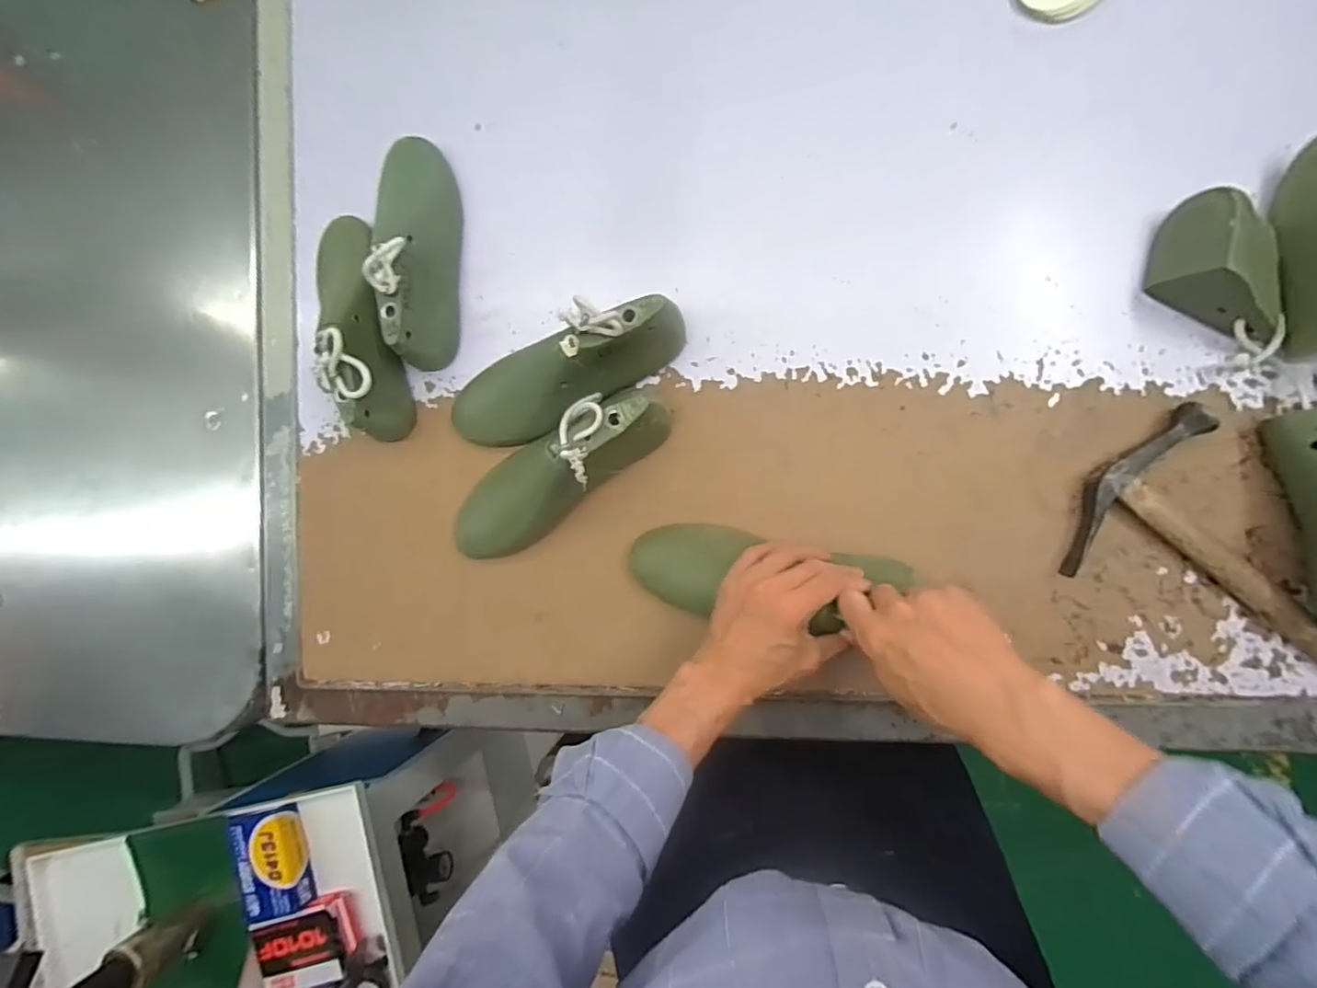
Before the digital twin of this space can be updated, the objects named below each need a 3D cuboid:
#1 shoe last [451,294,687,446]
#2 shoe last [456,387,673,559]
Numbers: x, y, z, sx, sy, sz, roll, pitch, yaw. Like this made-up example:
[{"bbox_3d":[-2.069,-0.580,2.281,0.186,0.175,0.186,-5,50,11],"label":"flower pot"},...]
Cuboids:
[{"bbox_3d":[-0.088,-0.106,0.510,0.236,0.097,0.067,-25,87,9],"label":"shoe last"},{"bbox_3d":[-0.095,-0.015,0.514,0.235,0.084,0.066,-37,85,8],"label":"shoe last"}]

